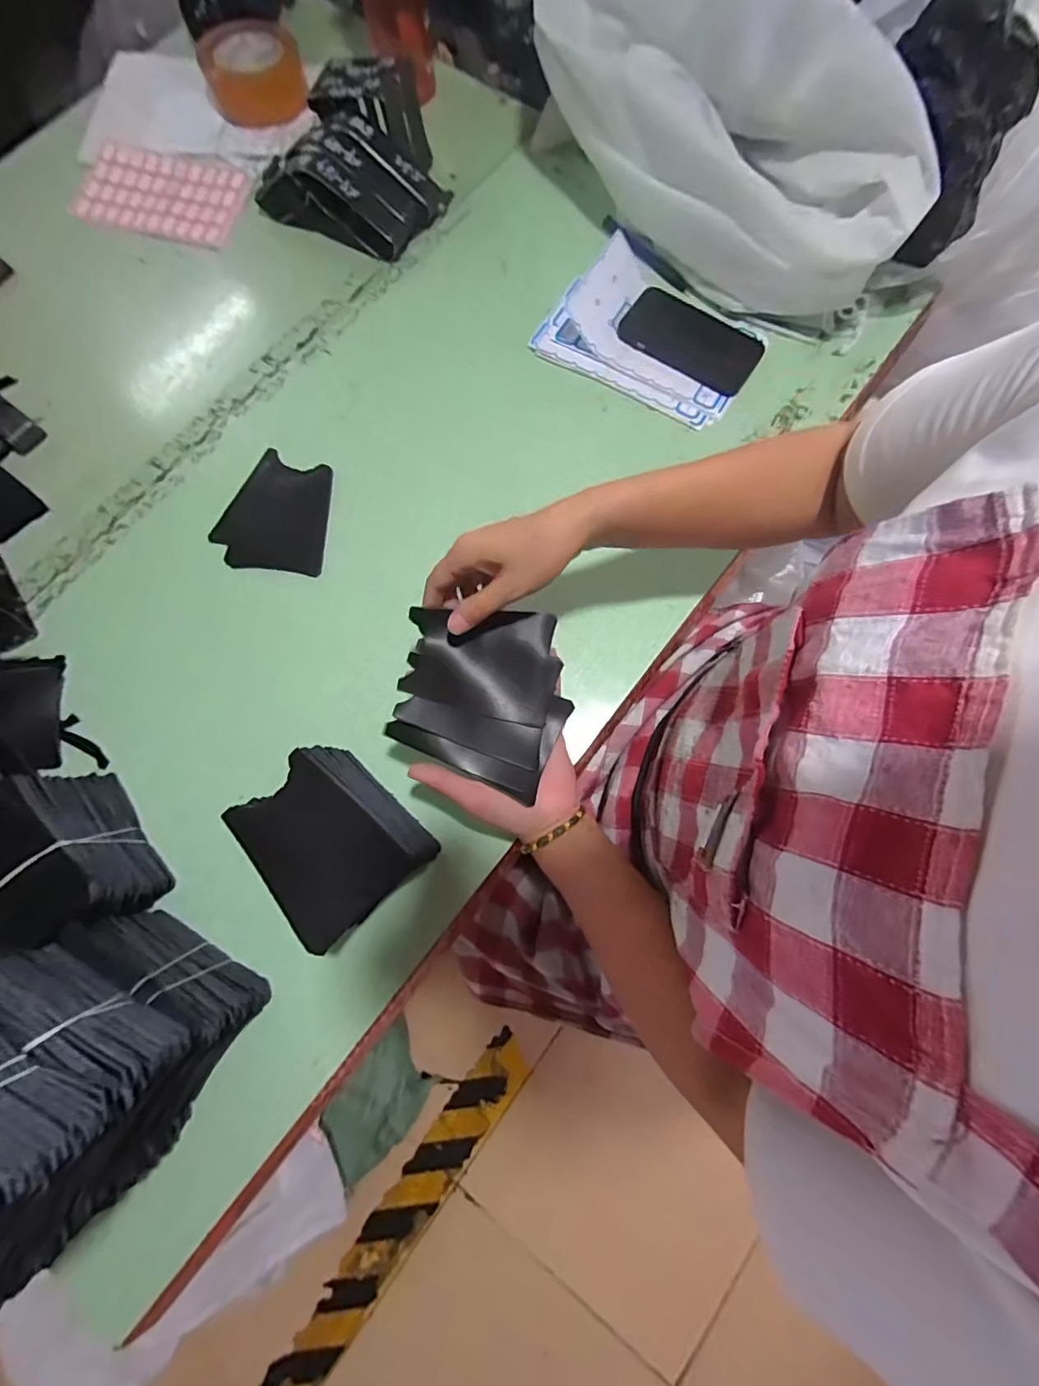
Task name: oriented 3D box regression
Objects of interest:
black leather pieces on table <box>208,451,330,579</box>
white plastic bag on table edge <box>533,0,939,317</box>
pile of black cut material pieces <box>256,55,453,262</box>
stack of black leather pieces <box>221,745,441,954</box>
[{"bbox_3d":[-0.249,-0.186,0.523,0.113,0.004,0.126,7,77,3],"label":"black leather pieces on table"},{"bbox_3d":[0.195,-0.557,0.513,0.423,0.174,0.146,36,80,9],"label":"white plastic bag on table edge"},{"bbox_3d":[-0.197,-0.625,0.589,0.209,0.084,0.160,25,79,7],"label":"pile of black cut material pieces"},{"bbox_3d":[-0.143,0.114,0.412,0.094,0.087,0.125,-41,78,-8],"label":"stack of black leather pieces"}]

